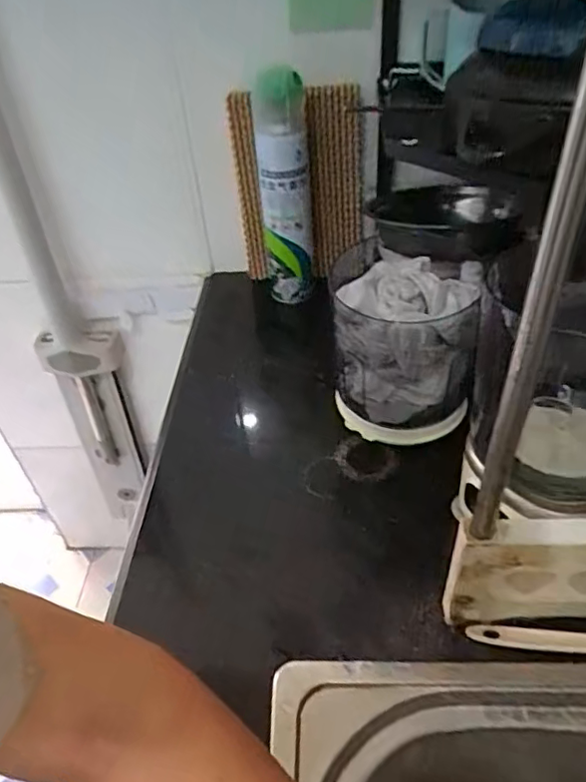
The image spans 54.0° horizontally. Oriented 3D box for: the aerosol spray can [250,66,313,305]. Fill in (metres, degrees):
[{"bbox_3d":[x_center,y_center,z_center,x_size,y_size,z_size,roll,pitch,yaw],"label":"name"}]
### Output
[{"bbox_3d":[-0.010,-0.243,0.732,0.067,0.301,0.066,-4,42,1],"label":"aerosol spray can"}]

